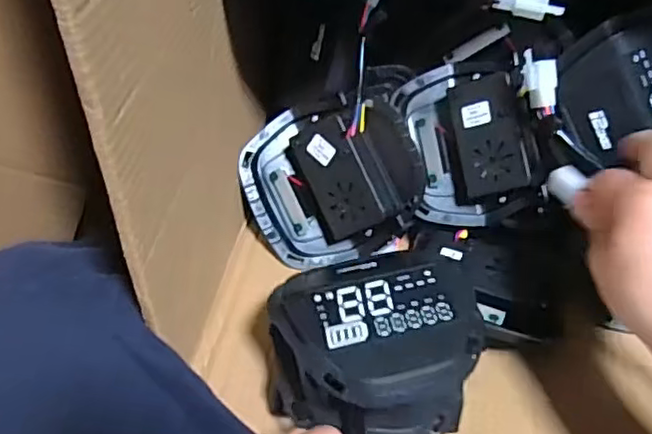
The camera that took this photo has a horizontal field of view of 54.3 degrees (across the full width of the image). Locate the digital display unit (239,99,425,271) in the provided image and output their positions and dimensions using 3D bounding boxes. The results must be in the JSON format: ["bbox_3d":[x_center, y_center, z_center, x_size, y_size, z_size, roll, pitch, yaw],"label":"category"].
[{"bbox_3d":[0.005,-0.029,0.493,0.136,0.044,0.121,-13,84,8],"label":"digital display unit"}]

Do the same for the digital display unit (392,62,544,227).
[{"bbox_3d":[0.108,-0.058,0.491,0.094,0.038,0.129,-14,84,8],"label":"digital display unit"}]

